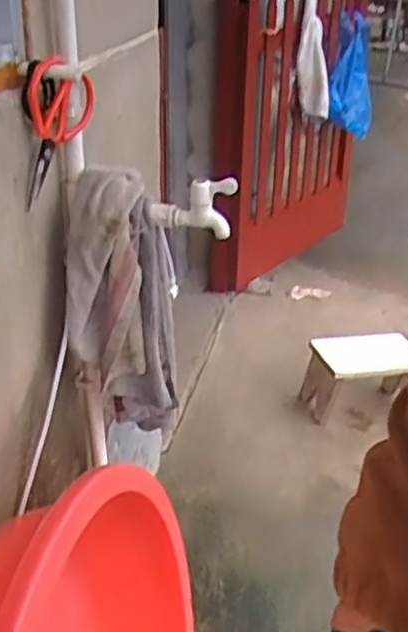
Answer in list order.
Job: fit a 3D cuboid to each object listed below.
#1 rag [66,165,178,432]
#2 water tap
[{"bbox_3d":[-0.113,0.000,1.034,0.150,0.391,0.146,-1,29,-5],"label":"rag"},{"bbox_3d":[-0.015,-0.145,0.951,0.113,0.078,0.039,5,29,5],"label":"water tap"}]

